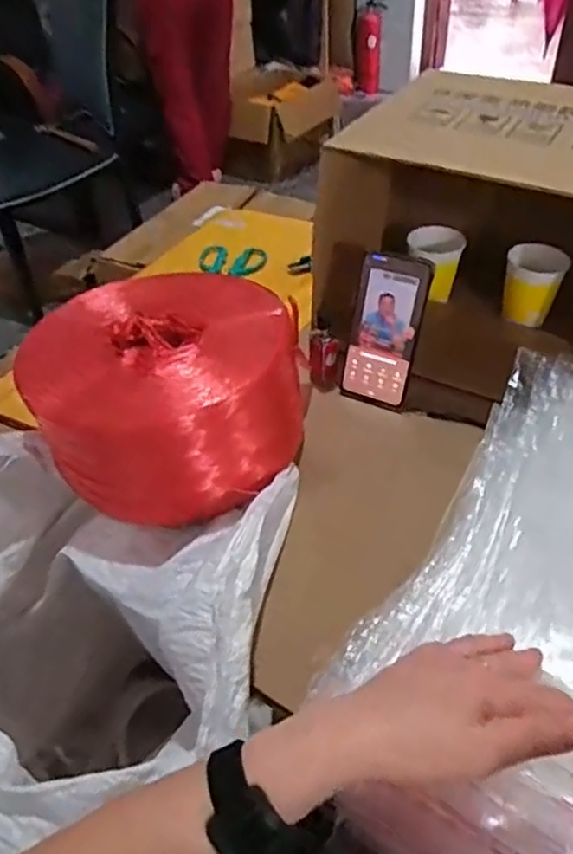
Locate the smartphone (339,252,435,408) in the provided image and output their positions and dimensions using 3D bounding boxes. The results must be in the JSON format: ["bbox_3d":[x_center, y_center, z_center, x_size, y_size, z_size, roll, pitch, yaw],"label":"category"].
[{"bbox_3d":[0.105,-0.100,0.683,0.075,0.162,0.012,19,26,19],"label":"smartphone"}]

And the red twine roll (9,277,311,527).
[{"bbox_3d":[-0.122,-0.037,0.642,0.269,0.129,0.229,3,44,8],"label":"red twine roll"}]

